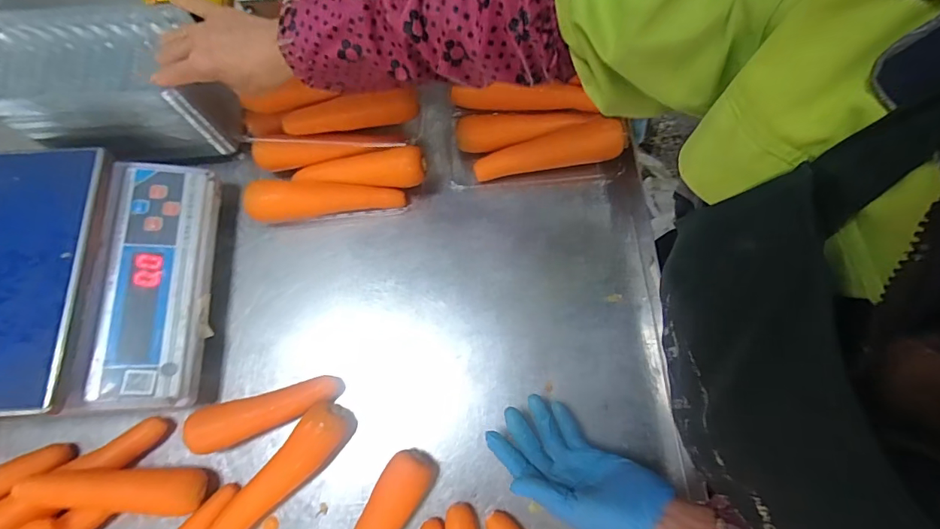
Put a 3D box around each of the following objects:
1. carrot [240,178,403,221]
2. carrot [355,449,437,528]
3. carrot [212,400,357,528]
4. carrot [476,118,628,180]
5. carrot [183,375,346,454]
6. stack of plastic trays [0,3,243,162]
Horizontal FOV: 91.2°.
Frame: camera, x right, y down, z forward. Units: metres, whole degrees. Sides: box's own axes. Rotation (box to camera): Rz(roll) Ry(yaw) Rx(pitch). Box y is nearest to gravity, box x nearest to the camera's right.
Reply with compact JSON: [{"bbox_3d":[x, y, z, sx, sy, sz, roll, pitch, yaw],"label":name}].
[{"bbox_3d":[-0.175,-0.080,0.567,0.186,0.051,0.045,-5,73,-1],"label":"carrot"},{"bbox_3d":[-0.093,0.267,0.466,0.042,0.037,0.161,32,76,10],"label":"carrot"},{"bbox_3d":[-0.197,0.222,0.483,0.050,0.038,0.180,42,78,12],"label":"carrot"},{"bbox_3d":[0.096,-0.143,0.577,0.181,0.047,0.047,-7,73,-1],"label":"carrot"},{"bbox_3d":[-0.220,0.160,0.503,0.157,0.043,0.045,-17,73,-4],"label":"carrot"},{"bbox_3d":[-0.424,-0.205,0.550,0.217,0.144,0.119,-7,73,-1],"label":"stack of plastic trays"}]

